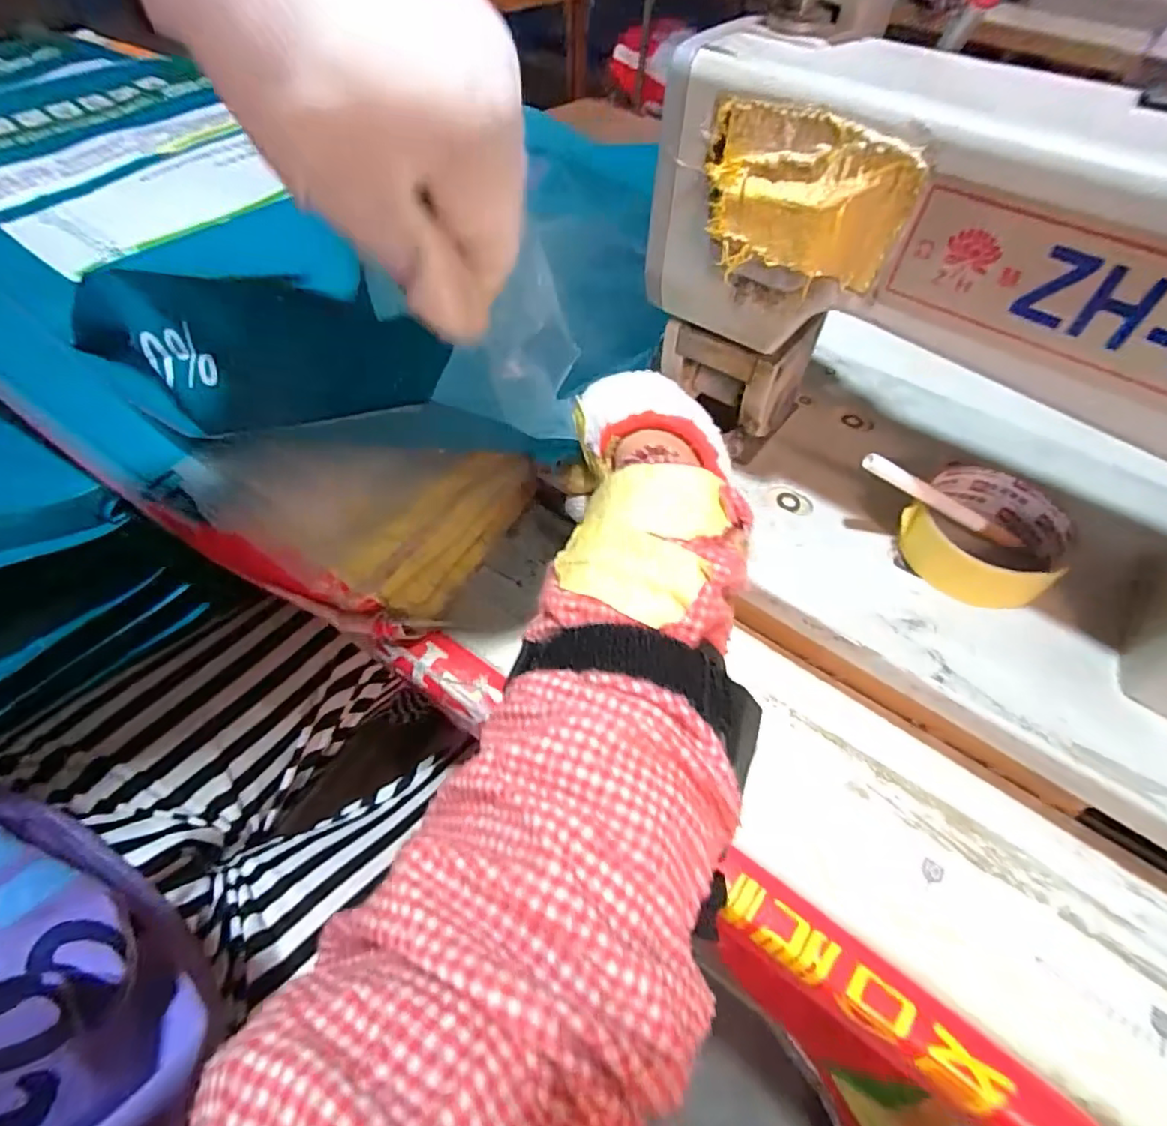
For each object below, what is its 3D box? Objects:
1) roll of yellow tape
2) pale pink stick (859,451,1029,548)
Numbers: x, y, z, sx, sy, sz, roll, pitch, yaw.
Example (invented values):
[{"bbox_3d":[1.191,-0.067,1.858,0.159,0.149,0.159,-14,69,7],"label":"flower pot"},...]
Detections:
[{"bbox_3d":[0.226,-0.017,0.337,0.083,0.028,0.076,1,54,-1],"label":"roll of yellow tape"},{"bbox_3d":[0.197,-0.032,0.326,0.108,0.011,0.011,24,54,-14],"label":"pale pink stick"}]

